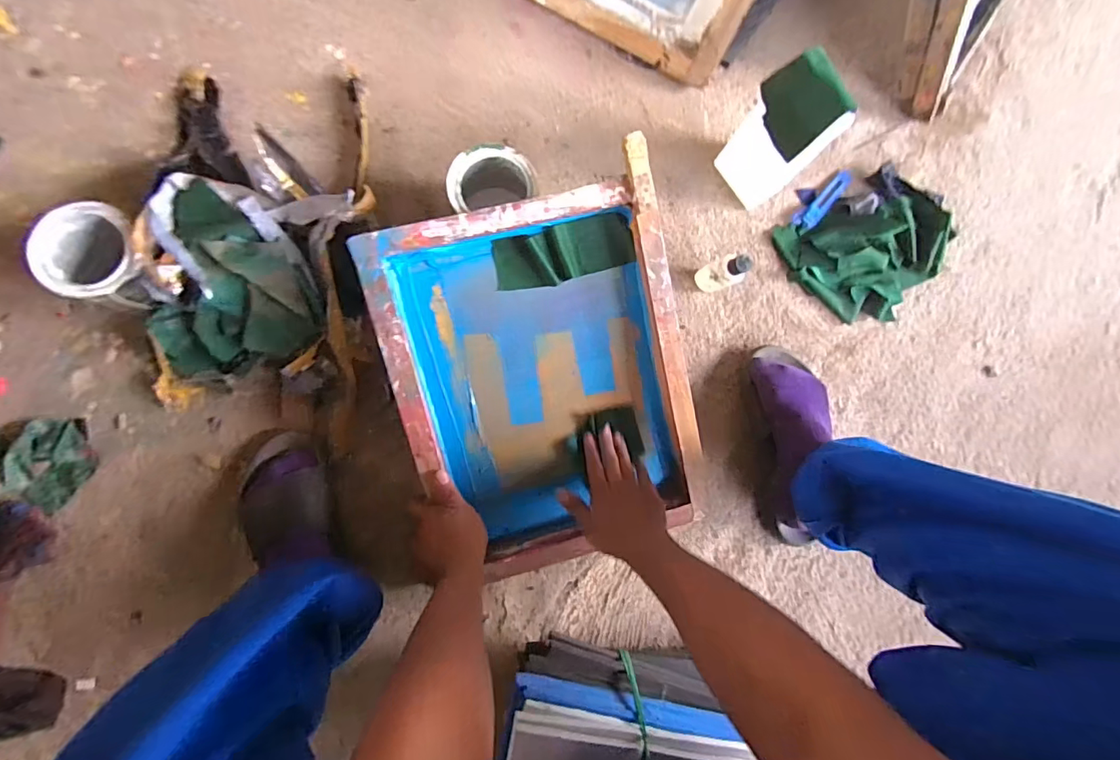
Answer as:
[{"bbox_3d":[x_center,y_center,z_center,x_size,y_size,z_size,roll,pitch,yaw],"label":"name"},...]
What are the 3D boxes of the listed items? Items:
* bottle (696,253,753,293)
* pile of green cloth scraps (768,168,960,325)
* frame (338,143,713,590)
[{"bbox_3d":[0.239,-0.157,0.736,0.050,0.094,0.046,0,85,-5],"label":"bottle"},{"bbox_3d":[0.492,-0.208,0.792,0.269,0.043,0.206,-30,89,-7],"label":"pile of green cloth scraps"},{"bbox_3d":[-0.015,0.009,0.648,0.349,0.062,0.447,-15,99,-4],"label":"frame"}]

